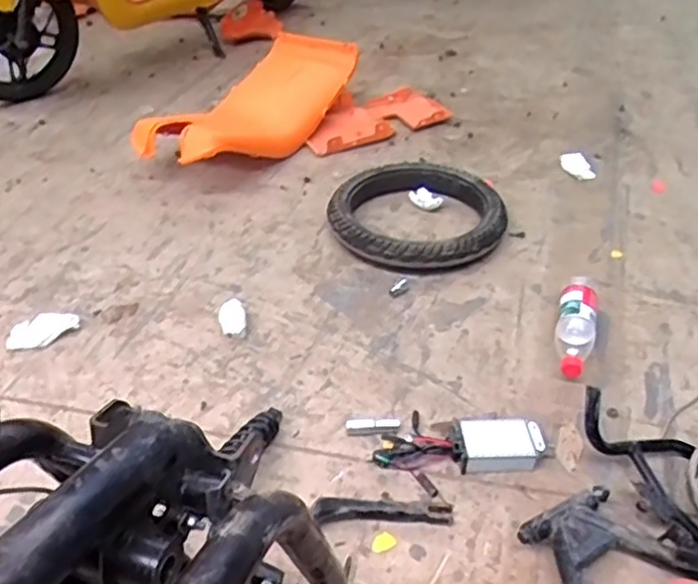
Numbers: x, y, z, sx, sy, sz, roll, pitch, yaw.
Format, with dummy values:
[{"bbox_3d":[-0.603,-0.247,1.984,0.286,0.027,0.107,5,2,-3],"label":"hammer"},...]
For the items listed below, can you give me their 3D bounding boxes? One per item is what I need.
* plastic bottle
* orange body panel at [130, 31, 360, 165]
[{"bbox_3d":[0.390,0.055,1.114,0.063,0.058,0.207,11,58,11],"label":"plastic bottle"},{"bbox_3d":[-0.233,-0.441,1.586,0.237,0.210,0.544,25,45,27],"label":"orange body panel"}]

